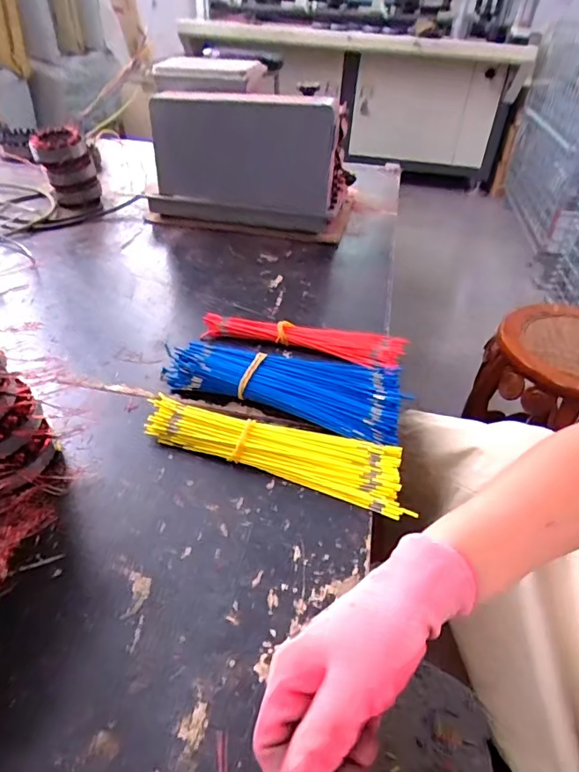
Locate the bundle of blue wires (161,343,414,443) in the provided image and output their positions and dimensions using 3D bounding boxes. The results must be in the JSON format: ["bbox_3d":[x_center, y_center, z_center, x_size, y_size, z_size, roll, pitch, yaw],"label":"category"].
[{"bbox_3d":[-0.006,-0.002,0.526,0.244,0.035,0.093,14,40,11],"label":"bundle of blue wires"}]

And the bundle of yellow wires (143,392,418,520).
[{"bbox_3d":[-0.012,0.055,0.468,0.245,0.024,0.065,16,41,13],"label":"bundle of yellow wires"}]

